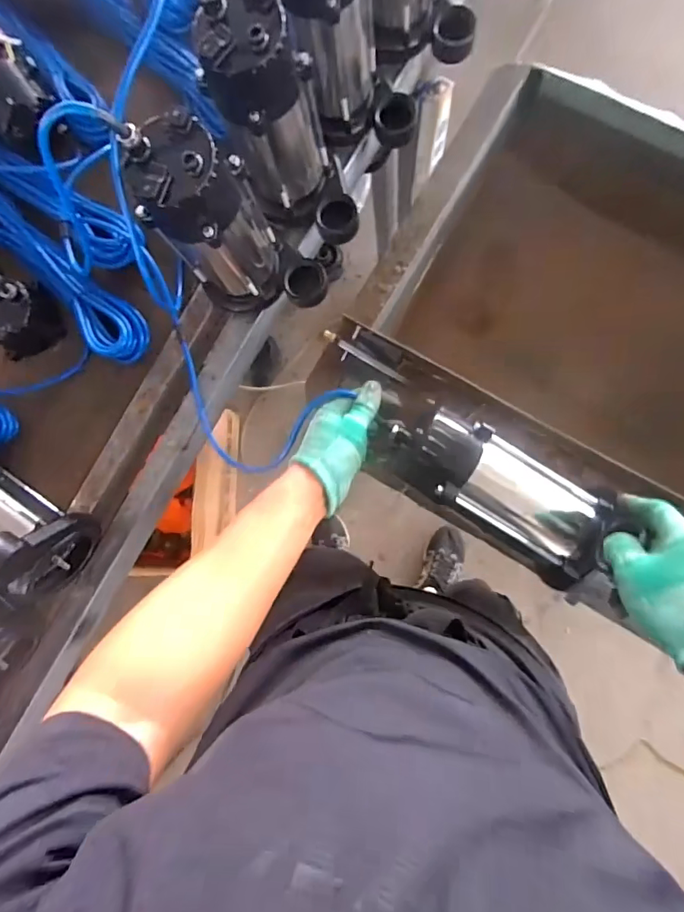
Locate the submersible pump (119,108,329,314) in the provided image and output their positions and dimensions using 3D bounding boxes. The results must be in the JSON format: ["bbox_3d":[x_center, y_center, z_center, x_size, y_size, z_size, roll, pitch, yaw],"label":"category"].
[{"bbox_3d":[-0.116,-0.236,0.517,0.126,0.221,0.126,-41,81,3],"label":"submersible pump"}]

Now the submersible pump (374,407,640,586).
[{"bbox_3d":[0.154,0.031,0.486,0.252,0.105,0.087,31,90,1],"label":"submersible pump"}]

